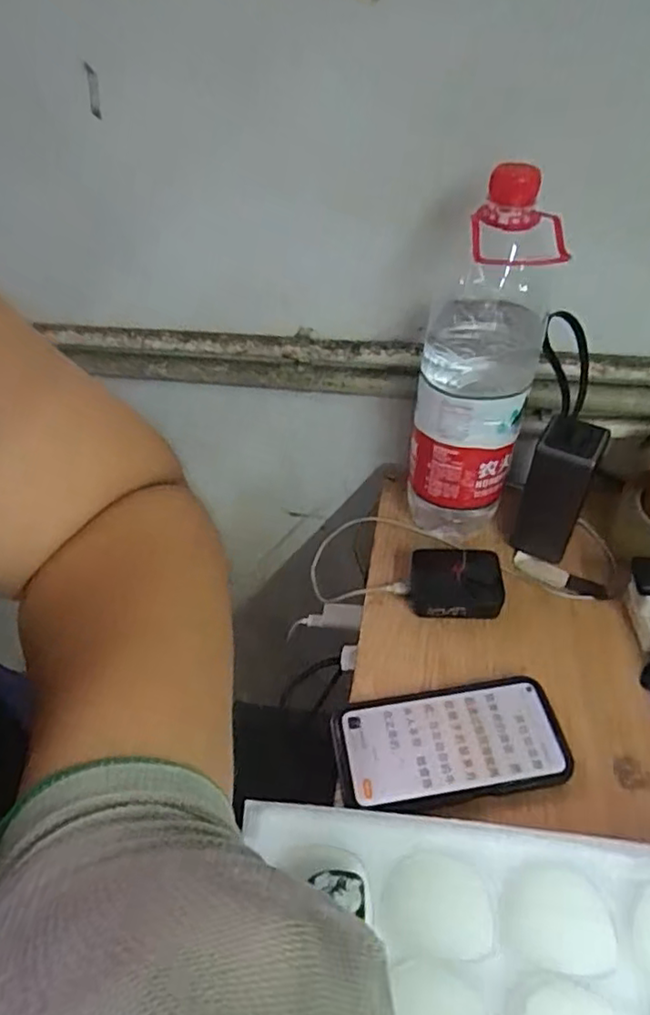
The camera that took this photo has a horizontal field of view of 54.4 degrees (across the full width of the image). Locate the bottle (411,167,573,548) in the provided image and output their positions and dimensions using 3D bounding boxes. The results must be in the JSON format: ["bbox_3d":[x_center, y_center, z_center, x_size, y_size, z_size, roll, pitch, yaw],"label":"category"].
[{"bbox_3d":[0.121,-0.099,0.518,0.092,0.312,0.084,9,47,13],"label":"bottle"}]

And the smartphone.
[{"bbox_3d":[0.090,0.174,0.462,0.162,0.014,0.084,-8,46,-4],"label":"smartphone"}]

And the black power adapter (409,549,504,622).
[{"bbox_3d":[0.115,0.068,0.556,0.079,0.034,0.056,3,46,7],"label":"black power adapter"}]

